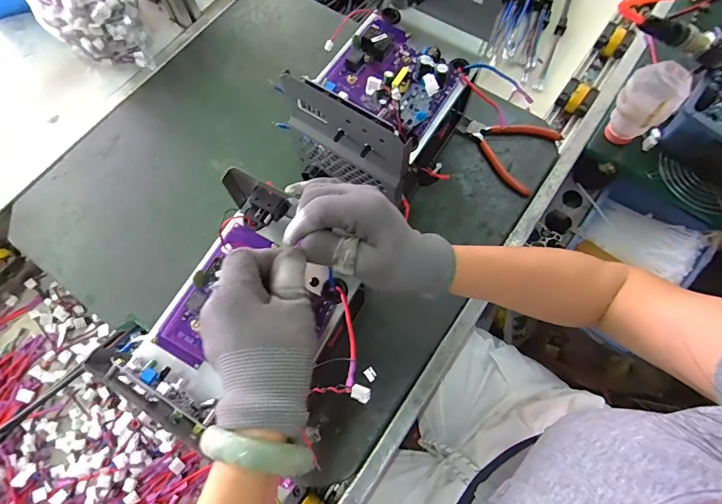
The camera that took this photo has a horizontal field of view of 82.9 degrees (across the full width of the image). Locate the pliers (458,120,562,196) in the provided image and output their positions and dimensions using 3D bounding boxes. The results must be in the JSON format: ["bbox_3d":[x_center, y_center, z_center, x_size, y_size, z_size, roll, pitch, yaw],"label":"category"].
[{"bbox_3d":[0.201,-0.150,0.582,0.129,0.022,0.108,27,72,10],"label":"pliers"}]

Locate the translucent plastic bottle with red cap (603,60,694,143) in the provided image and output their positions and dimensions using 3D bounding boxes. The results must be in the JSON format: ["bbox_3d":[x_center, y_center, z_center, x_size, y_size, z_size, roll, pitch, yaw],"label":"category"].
[{"bbox_3d":[0.367,-0.190,0.540,0.065,0.109,0.064,0,70,0],"label":"translucent plastic bottle with red cap"}]

